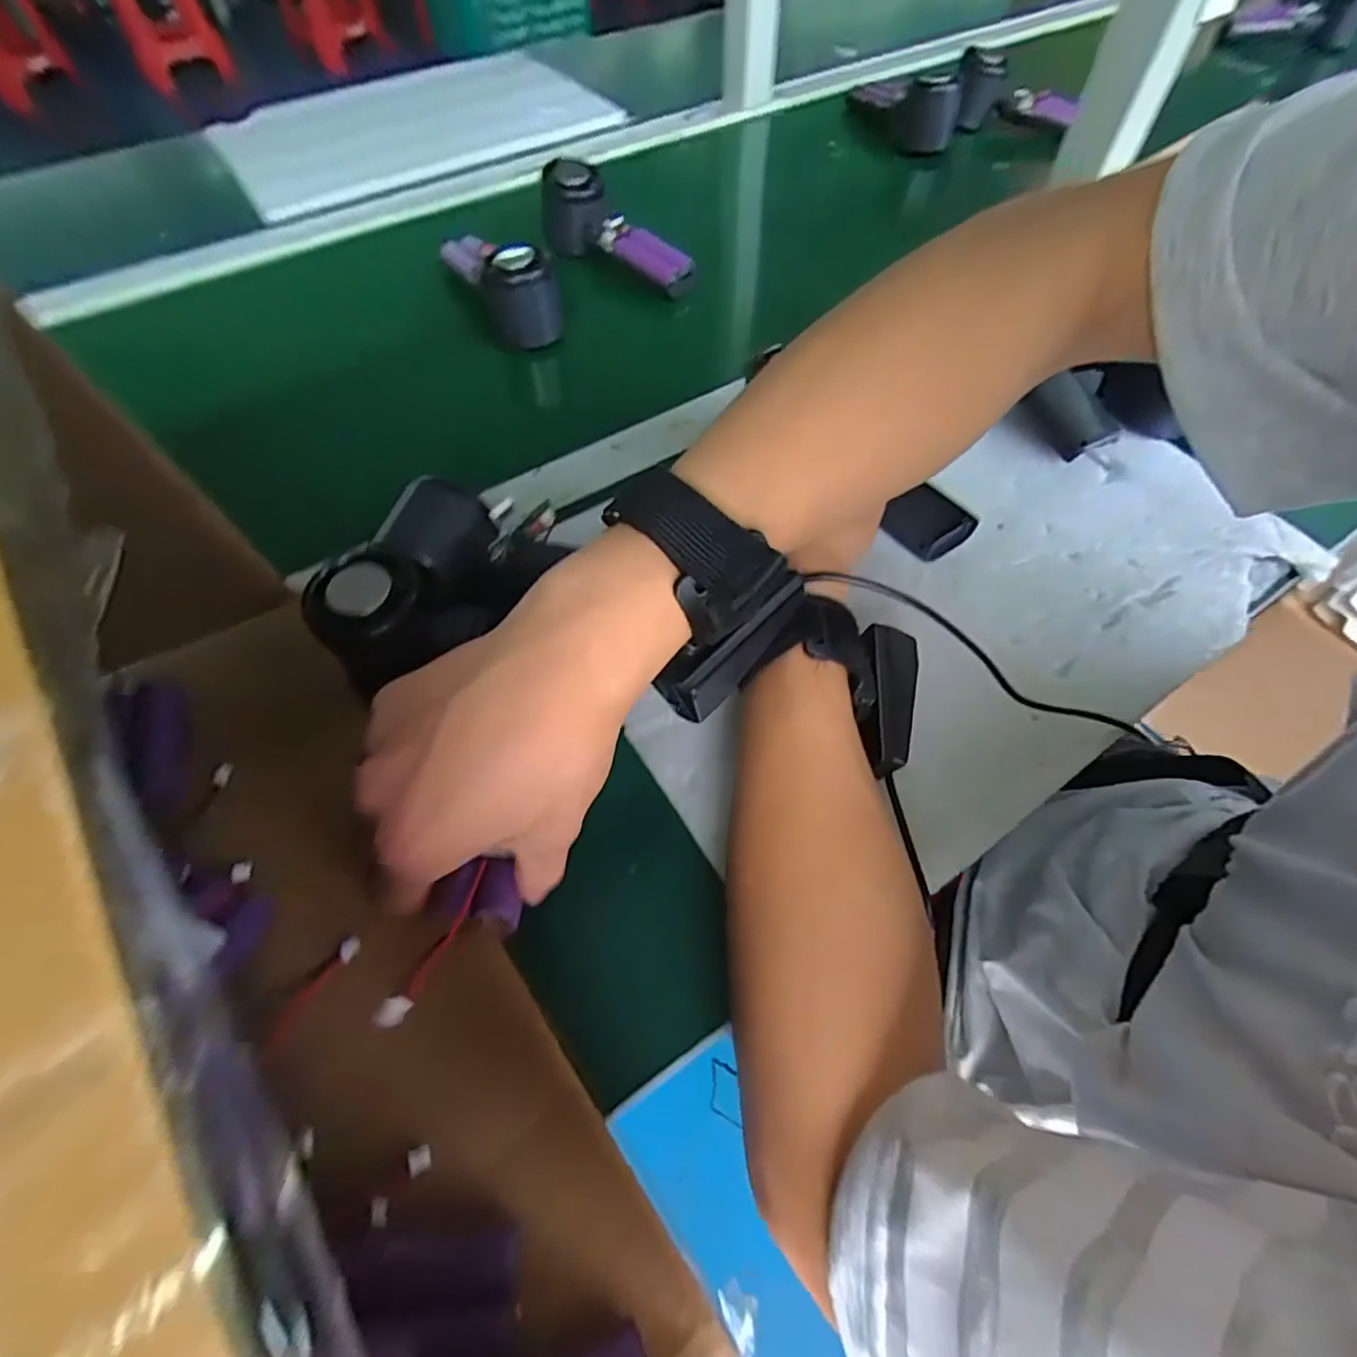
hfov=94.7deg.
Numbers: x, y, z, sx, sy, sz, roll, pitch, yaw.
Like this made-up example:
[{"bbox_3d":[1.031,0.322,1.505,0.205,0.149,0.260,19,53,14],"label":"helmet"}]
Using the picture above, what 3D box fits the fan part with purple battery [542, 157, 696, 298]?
[{"bbox_3d":[-0.052,-0.383,0.540,0.152,0.047,0.058,35,66,8],"label":"fan part with purple battery"}]

